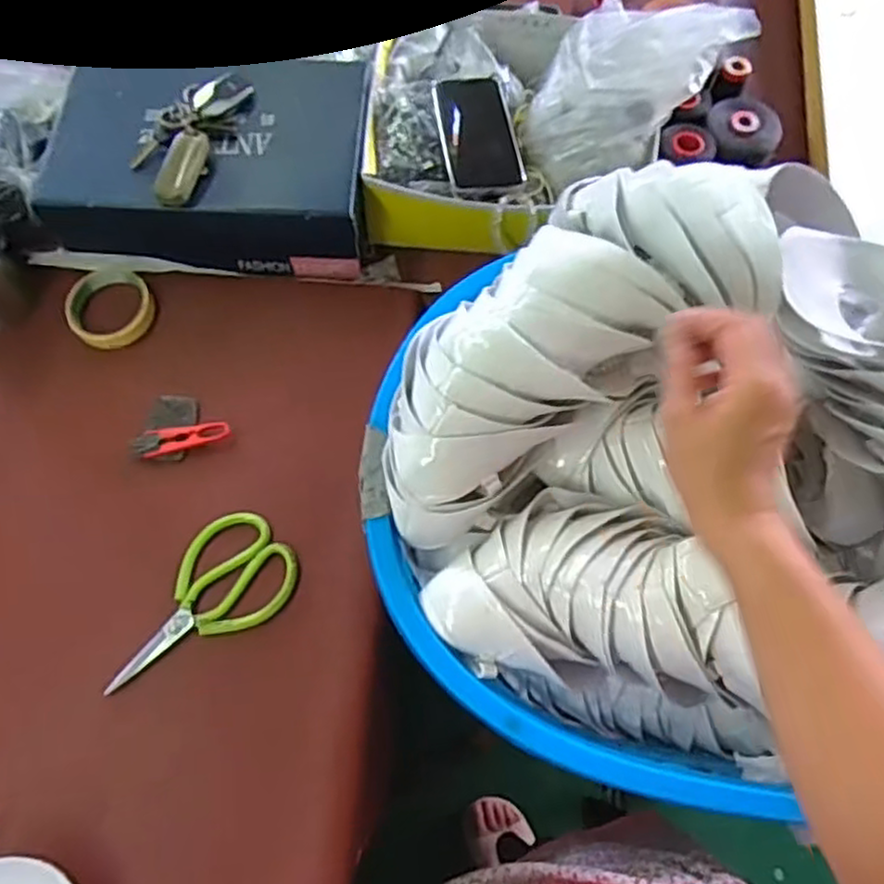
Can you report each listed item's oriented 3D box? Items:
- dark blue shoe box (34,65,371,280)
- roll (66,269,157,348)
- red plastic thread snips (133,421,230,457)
[{"bbox_3d":[-0.237,-0.296,0.785,0.313,0.106,0.197,1,67,0],"label":"dark blue shoe box"},{"bbox_3d":[-0.354,-0.143,0.790,0.087,0.030,0.084,0,67,0],"label":"roll"},{"bbox_3d":[-0.251,-0.005,0.712,0.089,0.009,0.026,-12,68,-5],"label":"red plastic thread snips"}]

